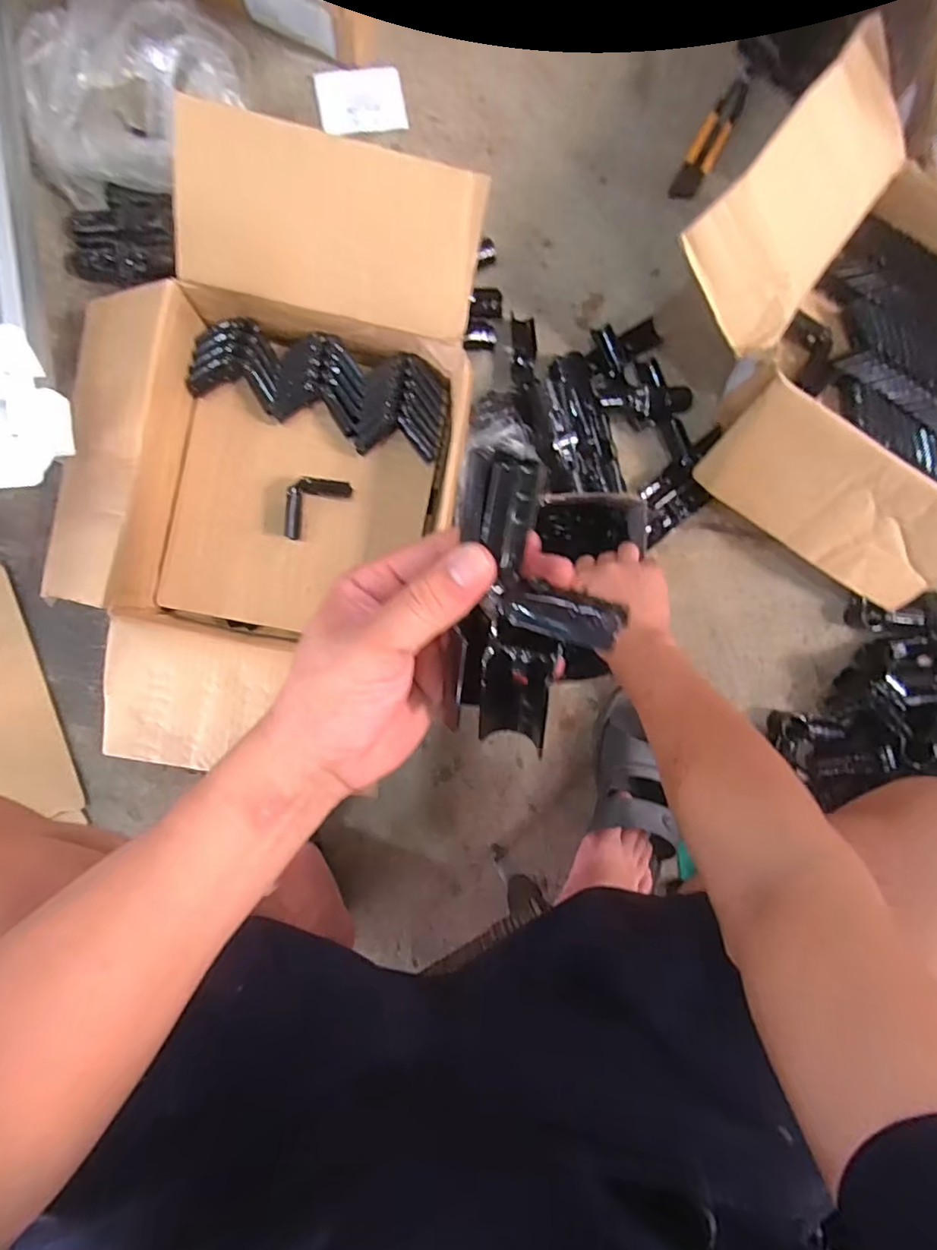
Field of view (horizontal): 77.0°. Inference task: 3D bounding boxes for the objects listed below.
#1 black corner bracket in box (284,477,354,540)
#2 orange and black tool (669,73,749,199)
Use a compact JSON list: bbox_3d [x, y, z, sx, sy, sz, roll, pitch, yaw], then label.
[{"bbox_3d":[-0.167,-0.131,0.625,0.083,0.034,0.039,-43,94,-3],"label":"black corner bracket in box"},{"bbox_3d":[0.298,-0.597,0.714,0.034,0.012,0.174,28,88,-4],"label":"orange and black tool"}]

